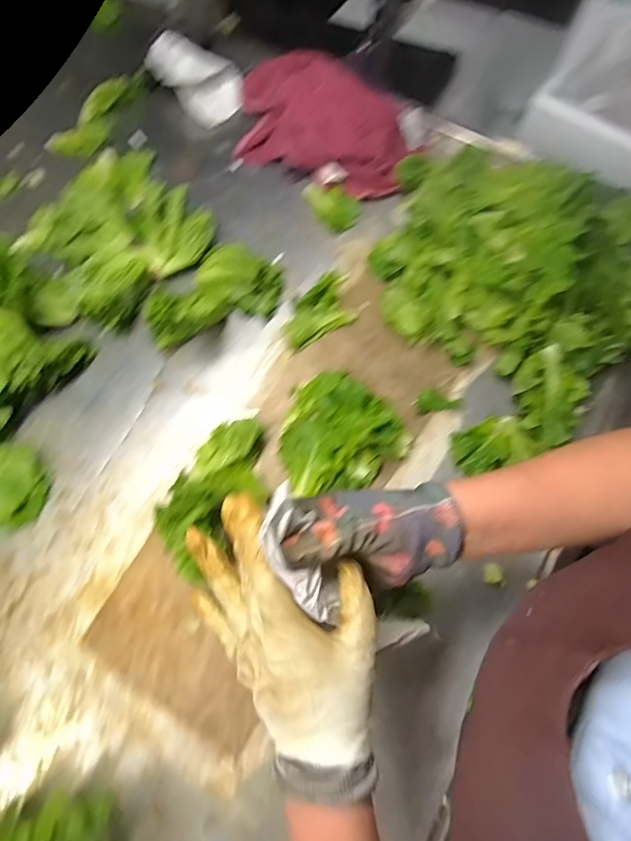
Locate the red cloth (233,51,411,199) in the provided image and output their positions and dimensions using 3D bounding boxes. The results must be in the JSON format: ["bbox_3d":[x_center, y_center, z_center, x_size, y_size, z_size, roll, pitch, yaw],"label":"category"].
[{"bbox_3d":[0.003,-0.444,0.617,0.289,0.090,0.161,26,71,9],"label":"red cloth"}]

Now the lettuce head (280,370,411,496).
[{"bbox_3d":[0.026,0.005,0.471,0.137,0.049,0.132,0,69,-1],"label":"lettuce head"}]

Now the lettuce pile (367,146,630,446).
[{"bbox_3d":[0.242,-0.212,0.529,0.371,0.101,0.322,41,74,14],"label":"lettuce pile"}]

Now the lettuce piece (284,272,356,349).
[{"bbox_3d":[0.010,-0.138,0.538,0.061,0.025,0.122,41,74,14],"label":"lettuce piece"}]

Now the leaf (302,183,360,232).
[{"bbox_3d":[0.022,-0.311,0.607,0.082,0.024,0.052,39,74,13],"label":"leaf"}]

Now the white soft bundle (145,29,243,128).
[{"bbox_3d":[-0.194,-0.549,0.673,0.146,0.067,0.085,38,73,13],"label":"white soft bundle"}]

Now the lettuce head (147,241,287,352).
[{"bbox_3d":[-0.125,-0.157,0.523,0.180,0.069,0.094,-32,73,-12],"label":"lettuce head"}]

